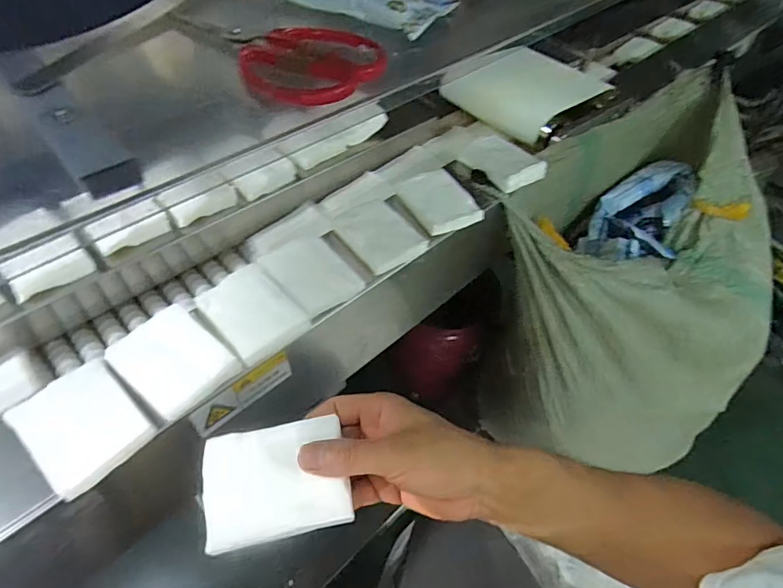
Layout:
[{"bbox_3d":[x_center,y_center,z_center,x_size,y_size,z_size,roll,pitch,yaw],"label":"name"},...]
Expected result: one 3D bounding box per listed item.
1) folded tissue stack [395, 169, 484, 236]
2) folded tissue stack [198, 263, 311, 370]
[{"bbox_3d":[0.056,-0.123,0.593,0.074,0.016,0.107,-18,54,-19],"label":"folded tissue stack"},{"bbox_3d":[-0.140,0.016,0.474,0.072,0.015,0.100,-34,61,-28],"label":"folded tissue stack"}]

